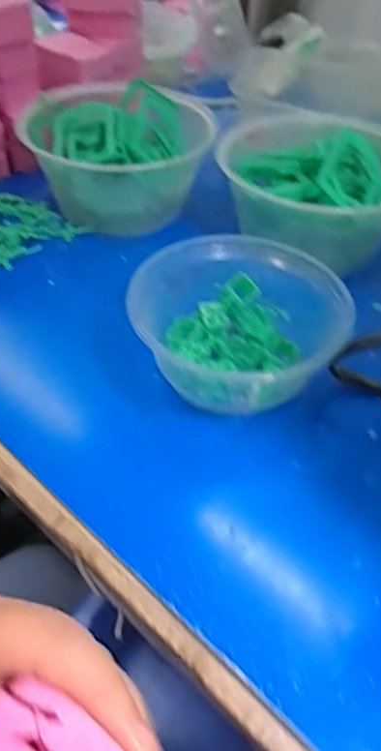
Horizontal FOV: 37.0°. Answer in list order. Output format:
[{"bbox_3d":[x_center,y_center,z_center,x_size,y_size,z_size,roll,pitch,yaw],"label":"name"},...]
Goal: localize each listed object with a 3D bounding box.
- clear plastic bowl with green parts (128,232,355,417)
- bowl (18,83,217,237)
[{"bbox_3d":[0.037,-0.040,0.382,0.129,0.059,0.131,21,49,17],"label":"clear plastic bowl with green parts"},{"bbox_3d":[-0.062,-0.207,0.513,0.155,0.085,0.146,-1,46,-3],"label":"bowl"}]

